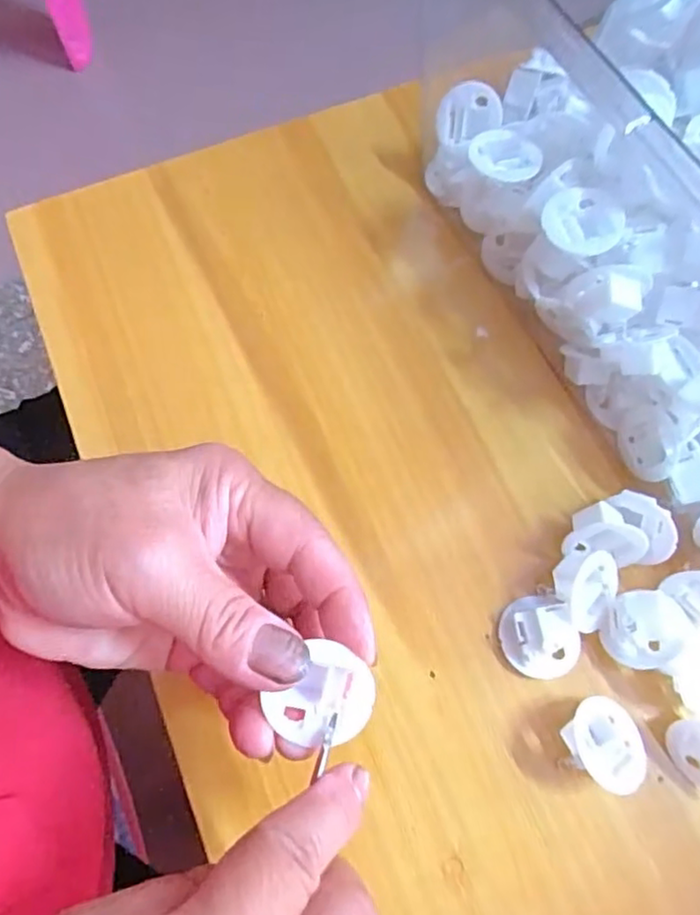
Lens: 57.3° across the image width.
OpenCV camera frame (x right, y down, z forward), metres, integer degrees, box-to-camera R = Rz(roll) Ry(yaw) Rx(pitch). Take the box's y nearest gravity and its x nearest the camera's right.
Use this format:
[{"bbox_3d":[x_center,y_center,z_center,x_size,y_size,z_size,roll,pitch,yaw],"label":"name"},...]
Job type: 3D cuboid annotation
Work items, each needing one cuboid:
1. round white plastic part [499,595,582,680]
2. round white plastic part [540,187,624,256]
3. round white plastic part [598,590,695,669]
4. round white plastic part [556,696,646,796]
[{"bbox_3d":[0.077,0.074,0.260,0.028,0.017,0.032,-22,73,-9],"label":"round white plastic part"},{"bbox_3d":[0.096,-0.098,0.265,0.031,0.005,0.031,1,71,-2],"label":"round white plastic part"},{"bbox_3d":[0.119,0.069,0.258,0.031,0.025,0.028,-4,71,-4],"label":"round white plastic part"},{"bbox_3d":[0.098,0.110,0.247,0.030,0.018,0.030,1,71,-2],"label":"round white plastic part"}]

